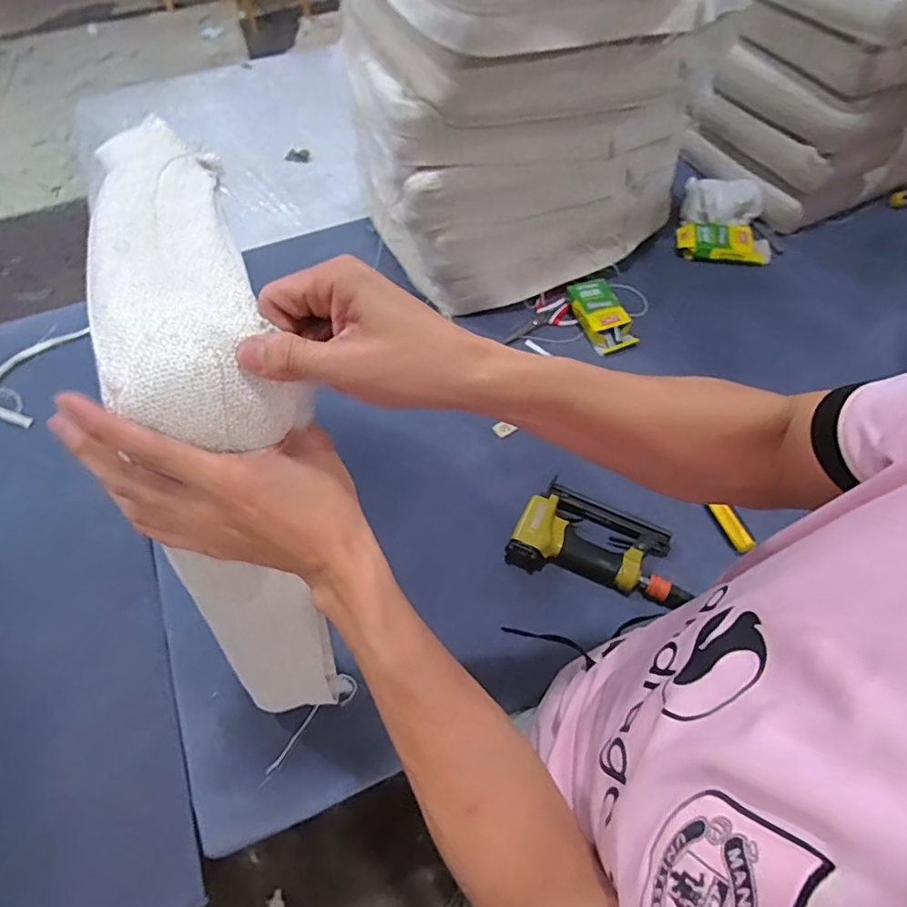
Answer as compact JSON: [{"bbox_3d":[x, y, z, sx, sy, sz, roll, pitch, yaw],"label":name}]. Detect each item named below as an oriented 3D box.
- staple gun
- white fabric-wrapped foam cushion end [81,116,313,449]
[{"bbox_3d":[0.208,0.126,0.730,0.243,0.042,0.131,19,60,13],"label":"staple gun"},{"bbox_3d":[-0.186,-0.137,0.362,0.094,0.058,0.322,-21,57,-12],"label":"white fabric-wrapped foam cushion end"}]

